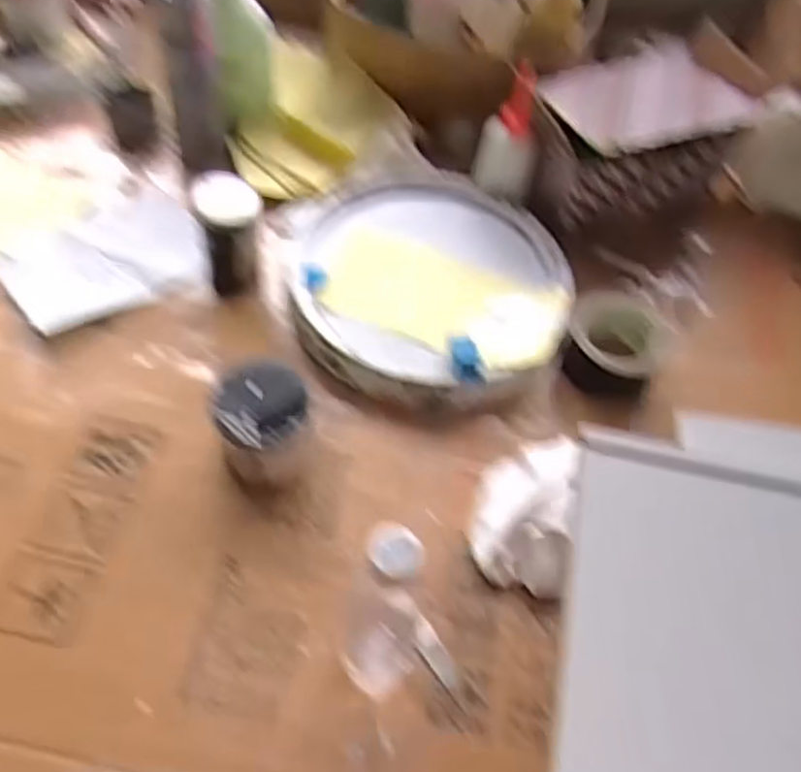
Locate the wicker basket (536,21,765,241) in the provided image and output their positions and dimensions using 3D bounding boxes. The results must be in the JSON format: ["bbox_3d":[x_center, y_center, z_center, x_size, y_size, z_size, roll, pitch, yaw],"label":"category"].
[{"bbox_3d":[0.302,-0.313,0.935,0.327,0.155,0.180,-26,61,-21],"label":"wicker basket"}]

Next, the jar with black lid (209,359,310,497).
[{"bbox_3d":[-0.117,0.036,0.631,0.076,0.091,0.078,2,55,-3],"label":"jar with black lid"}]

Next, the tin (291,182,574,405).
[{"bbox_3d":[0.031,-0.112,0.781,0.289,0.035,0.282,2,55,-3],"label":"tin"}]

